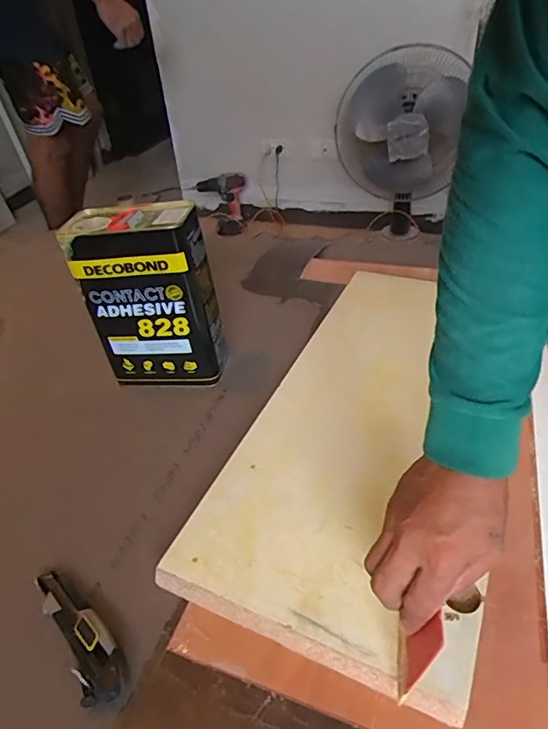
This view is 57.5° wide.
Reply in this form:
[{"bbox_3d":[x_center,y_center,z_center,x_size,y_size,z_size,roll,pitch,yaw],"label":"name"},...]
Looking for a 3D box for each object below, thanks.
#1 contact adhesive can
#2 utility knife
[{"bbox_3d":[-0.165,-0.093,0.699,0.169,0.234,0.090,1,38,10],"label":"contact adhesive can"},{"bbox_3d":[-0.181,0.244,0.463,0.040,0.022,0.155,-29,43,-27],"label":"utility knife"}]

